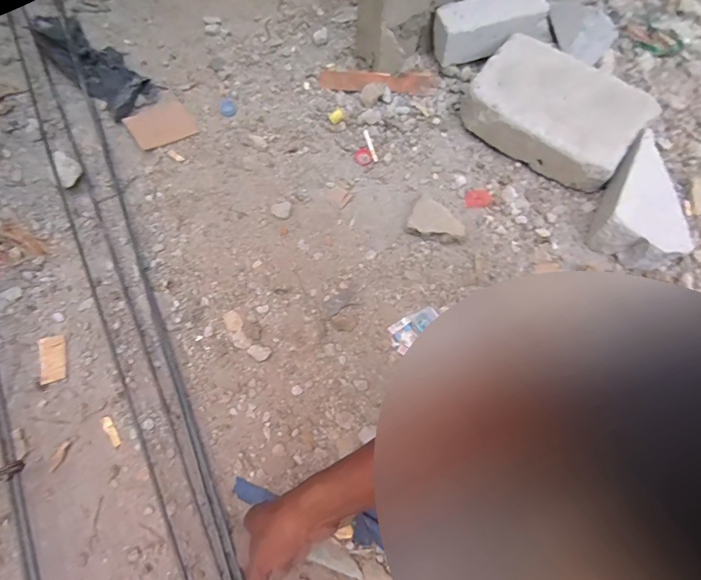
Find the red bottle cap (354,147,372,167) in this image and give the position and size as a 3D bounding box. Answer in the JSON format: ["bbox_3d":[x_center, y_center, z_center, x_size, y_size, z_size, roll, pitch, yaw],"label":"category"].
[{"bbox_3d":[0.024,-0.248,0.752,0.033,0.004,0.039,-15,69,-7],"label":"red bottle cap"}]

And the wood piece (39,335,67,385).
[{"bbox_3d":[-0.433,0.100,0.585,0.034,0.004,0.067,-14,69,-7],"label":"wood piece"}]

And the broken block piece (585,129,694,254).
[{"bbox_3d":[0.485,-0.141,0.657,0.118,0.078,0.187,23,69,8],"label":"broken block piece"}]

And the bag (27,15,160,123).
[{"bbox_3d":[-0.534,-0.471,0.803,0.327,0.051,0.113,40,73,14],"label":"bag"}]

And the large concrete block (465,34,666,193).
[{"bbox_3d":[0.363,-0.321,0.723,0.282,0.079,0.199,36,72,13],"label":"large concrete block"}]

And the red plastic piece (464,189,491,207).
[{"bbox_3d":[0.226,-0.162,0.713,0.045,0.006,0.037,3,68,0],"label":"red plastic piece"}]

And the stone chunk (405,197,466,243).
[{"bbox_3d":[0.145,-0.111,0.673,0.089,0.044,0.054,22,69,8],"label":"stone chunk"}]

